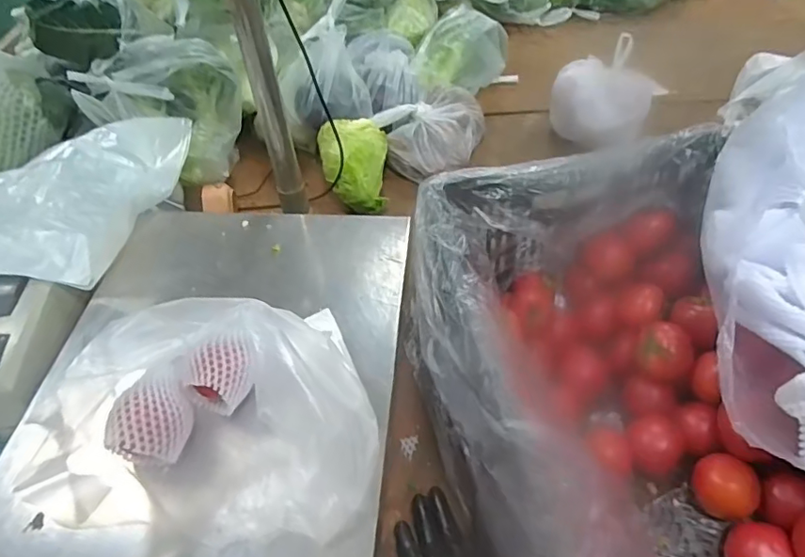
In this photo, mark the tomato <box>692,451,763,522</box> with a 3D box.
[{"bbox_3d":[0.350,0.226,0.601,0.062,0.060,0.060,12,51,14],"label":"tomato"}]

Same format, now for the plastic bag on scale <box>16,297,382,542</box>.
[{"bbox_3d":[-0.158,0.123,0.500,0.250,0.130,0.176,-4,49,1],"label":"plastic bag on scale"}]

